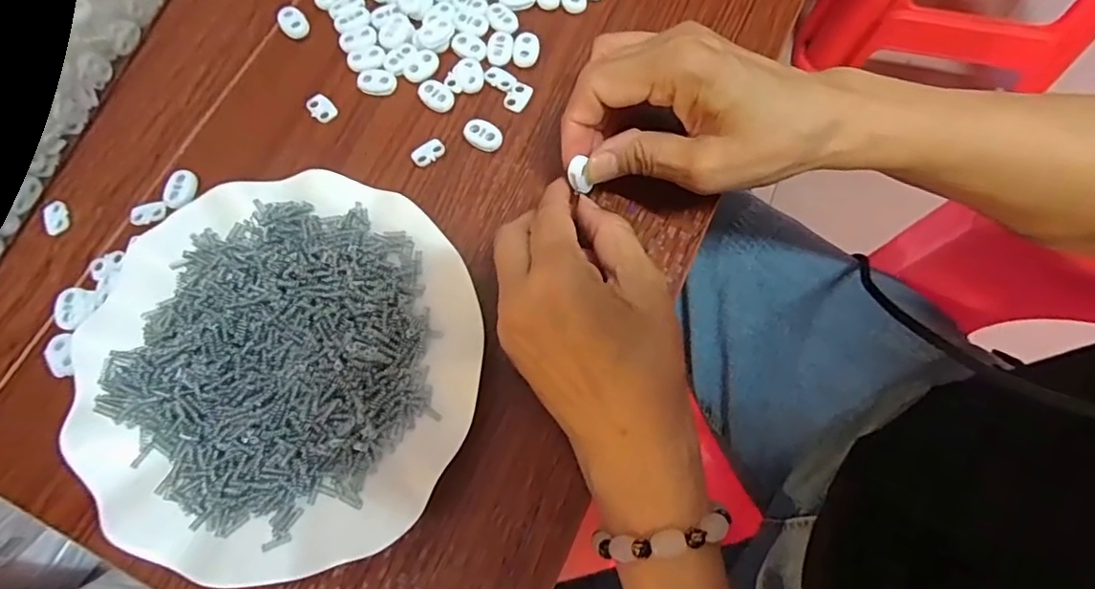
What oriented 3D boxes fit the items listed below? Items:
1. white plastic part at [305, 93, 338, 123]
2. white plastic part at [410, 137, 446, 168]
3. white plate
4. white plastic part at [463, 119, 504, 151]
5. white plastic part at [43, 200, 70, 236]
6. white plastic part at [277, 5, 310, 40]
[{"bbox_3d":[-0.132,-0.109,0.333,0.019,0.004,0.013,38,77,12],"label":"white plastic part"},{"bbox_3d":[-0.067,-0.081,0.322,0.020,0.004,0.013,-43,77,-11],"label":"white plastic part"},{"bbox_3d":[-0.124,0.032,0.275,0.183,0.029,0.179,0,73,1],"label":"white plate"},{"bbox_3d":[-0.036,-0.090,0.323,0.022,0.007,0.015,37,77,12],"label":"white plastic part"},{"bbox_3d":[-0.271,-0.042,0.314,0.012,0.004,0.019,-23,74,-6],"label":"white plastic part"},{"bbox_3d":[-0.156,-0.167,0.351,0.016,0.004,0.023,-34,75,-9],"label":"white plastic part"}]

